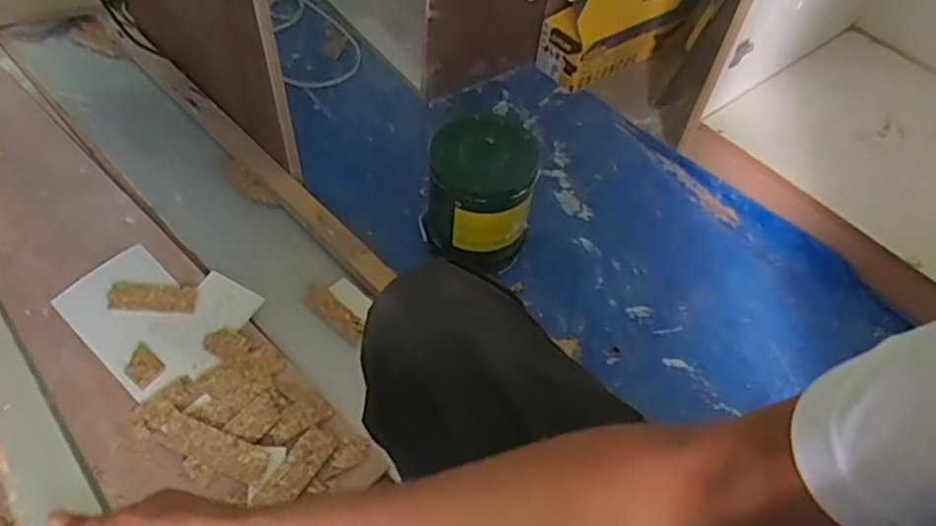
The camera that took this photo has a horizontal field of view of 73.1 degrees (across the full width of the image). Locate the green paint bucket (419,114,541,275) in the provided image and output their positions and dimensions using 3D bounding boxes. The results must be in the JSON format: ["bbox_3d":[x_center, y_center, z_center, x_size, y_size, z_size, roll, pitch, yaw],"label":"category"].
[{"bbox_3d":[0.019,-0.105,1.021,0.155,0.205,0.146,2,52,-3],"label":"green paint bucket"}]

